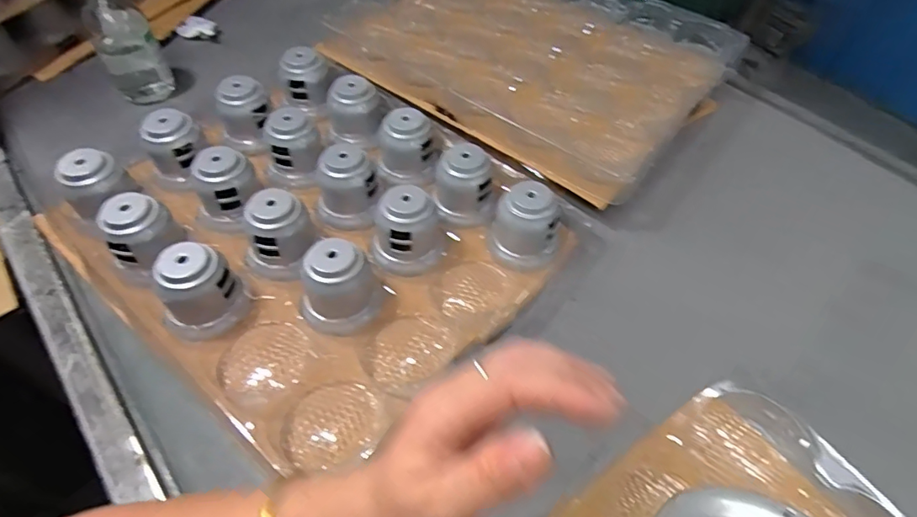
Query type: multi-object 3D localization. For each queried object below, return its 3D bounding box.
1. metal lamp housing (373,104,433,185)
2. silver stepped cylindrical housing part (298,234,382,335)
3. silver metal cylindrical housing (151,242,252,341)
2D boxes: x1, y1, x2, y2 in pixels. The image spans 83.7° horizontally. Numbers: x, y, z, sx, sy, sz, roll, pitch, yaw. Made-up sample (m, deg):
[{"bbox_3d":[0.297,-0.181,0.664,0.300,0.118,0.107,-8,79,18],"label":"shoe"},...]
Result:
[{"bbox_3d":[-0.069,-0.150,0.674,0.073,0.071,0.059,-13,56,-14],"label":"metal lamp housing"},{"bbox_3d":[-0.126,0.031,0.546,0.082,0.077,0.074,-24,59,-21],"label":"silver stepped cylindrical housing part"},{"bbox_3d":[-0.270,0.034,0.530,0.076,0.074,0.070,3,54,-3],"label":"silver metal cylindrical housing"}]

